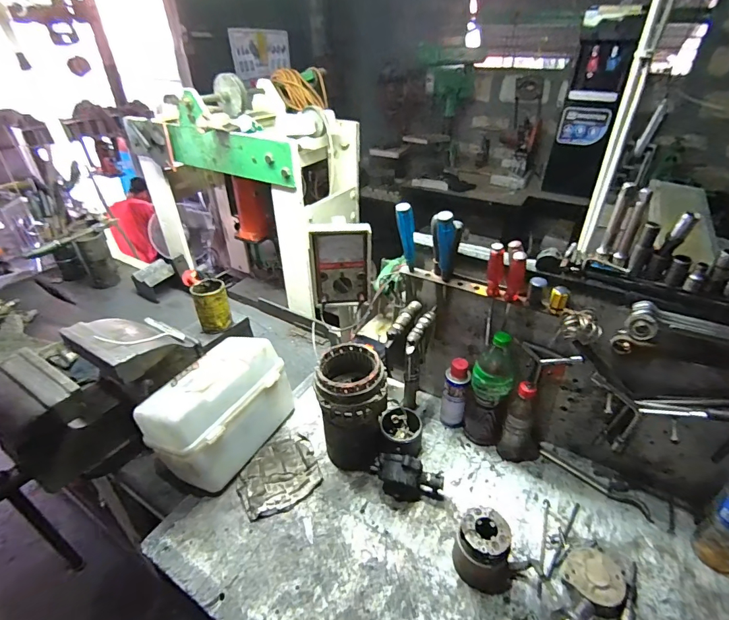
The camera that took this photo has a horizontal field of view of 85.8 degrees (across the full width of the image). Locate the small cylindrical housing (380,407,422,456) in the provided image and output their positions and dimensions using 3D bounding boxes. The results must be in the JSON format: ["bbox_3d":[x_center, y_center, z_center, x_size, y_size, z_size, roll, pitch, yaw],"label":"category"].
[{"bbox_3d":[0.077,0.255,0.822,0.088,0.062,0.104,1,36,2],"label":"small cylindrical housing"}]

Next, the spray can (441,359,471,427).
[{"bbox_3d":[0.192,0.180,0.833,0.051,0.168,0.046,10,37,14],"label":"spray can"}]

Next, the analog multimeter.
[{"bbox_3d":[-0.050,-0.098,0.819,0.124,0.166,0.055,-3,36,-4],"label":"analog multimeter"}]

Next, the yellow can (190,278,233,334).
[{"bbox_3d":[-0.376,-0.009,0.972,0.078,0.108,0.077,-16,39,-21],"label":"yellow can"}]

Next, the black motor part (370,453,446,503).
[{"bbox_3d":[0.078,0.310,0.735,0.143,0.083,0.057,13,38,18],"label":"black motor part"}]

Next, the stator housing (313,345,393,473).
[{"bbox_3d":[-0.024,0.193,0.772,0.126,0.231,0.129,-10,37,-13],"label":"stator housing"}]

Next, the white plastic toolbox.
[{"bbox_3d":[-0.298,0.200,0.817,0.170,0.175,0.264,17,39,23],"label":"white plastic toolbox"}]

